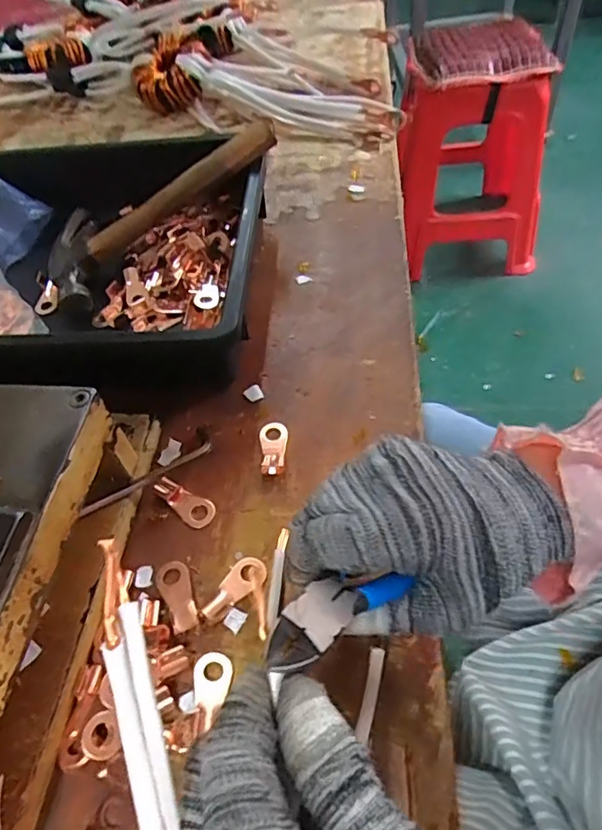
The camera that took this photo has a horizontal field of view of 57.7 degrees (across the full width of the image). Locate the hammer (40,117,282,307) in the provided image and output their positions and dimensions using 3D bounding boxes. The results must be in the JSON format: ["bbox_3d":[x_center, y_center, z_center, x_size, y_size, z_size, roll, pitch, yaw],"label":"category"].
[{"bbox_3d":[-0.118,-0.175,0.455,0.218,0.026,0.107,-30,53,8],"label":"hammer"}]

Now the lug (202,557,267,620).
[{"bbox_3d":[-0.037,0.093,0.298,0.040,0.009,0.018,-35,57,-19],"label":"lug"}]

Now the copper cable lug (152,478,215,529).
[{"bbox_3d":[-0.071,0.052,0.334,0.042,0.006,0.018,30,61,25],"label":"copper cable lug"}]

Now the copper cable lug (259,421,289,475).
[{"bbox_3d":[-0.018,0.020,0.352,0.018,0.008,0.042,0,53,5],"label":"copper cable lug"}]

